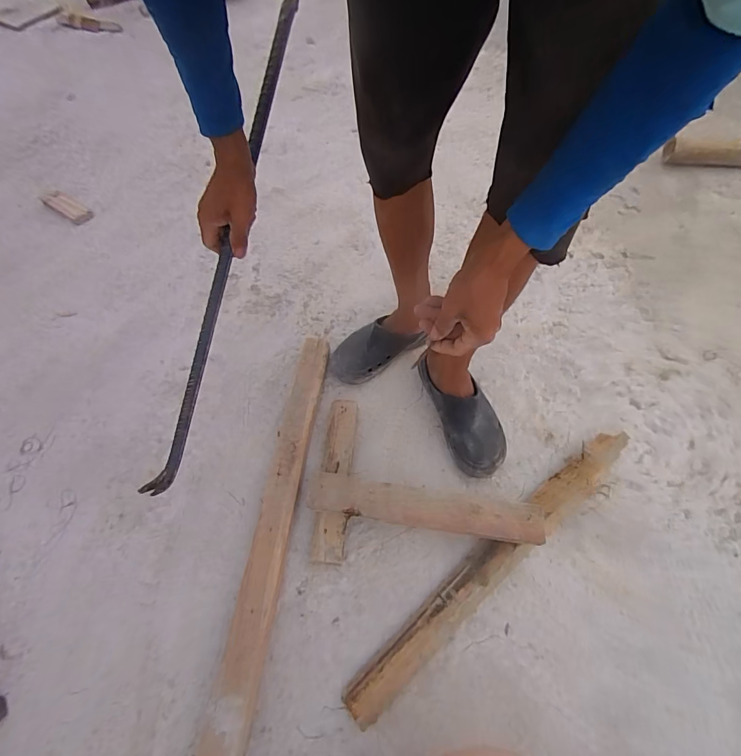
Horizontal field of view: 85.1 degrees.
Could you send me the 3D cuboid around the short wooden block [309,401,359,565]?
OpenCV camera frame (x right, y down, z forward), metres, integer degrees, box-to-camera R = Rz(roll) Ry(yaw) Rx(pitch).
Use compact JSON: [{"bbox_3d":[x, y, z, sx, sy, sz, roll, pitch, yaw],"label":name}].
[{"bbox_3d":[-0.065,0.181,0.749,0.056,0.042,0.297,3,57,3],"label":"short wooden block"}]

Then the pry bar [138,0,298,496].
[{"bbox_3d":[-0.210,-0.179,0.574,0.022,0.039,0.714,17,94,12],"label":"pry bar"}]

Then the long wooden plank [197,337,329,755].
[{"bbox_3d":[-0.167,0.248,0.706,0.064,0.053,0.758,5,58,4],"label":"long wooden plank"}]

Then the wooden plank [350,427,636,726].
[{"bbox_3d":[0.218,0.293,0.669,0.641,0.054,0.067,-35,63,-19],"label":"wooden plank"}]

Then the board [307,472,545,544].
[{"bbox_3d":[0.083,0.214,0.671,0.379,0.034,0.072,9,59,8],"label":"board"}]

